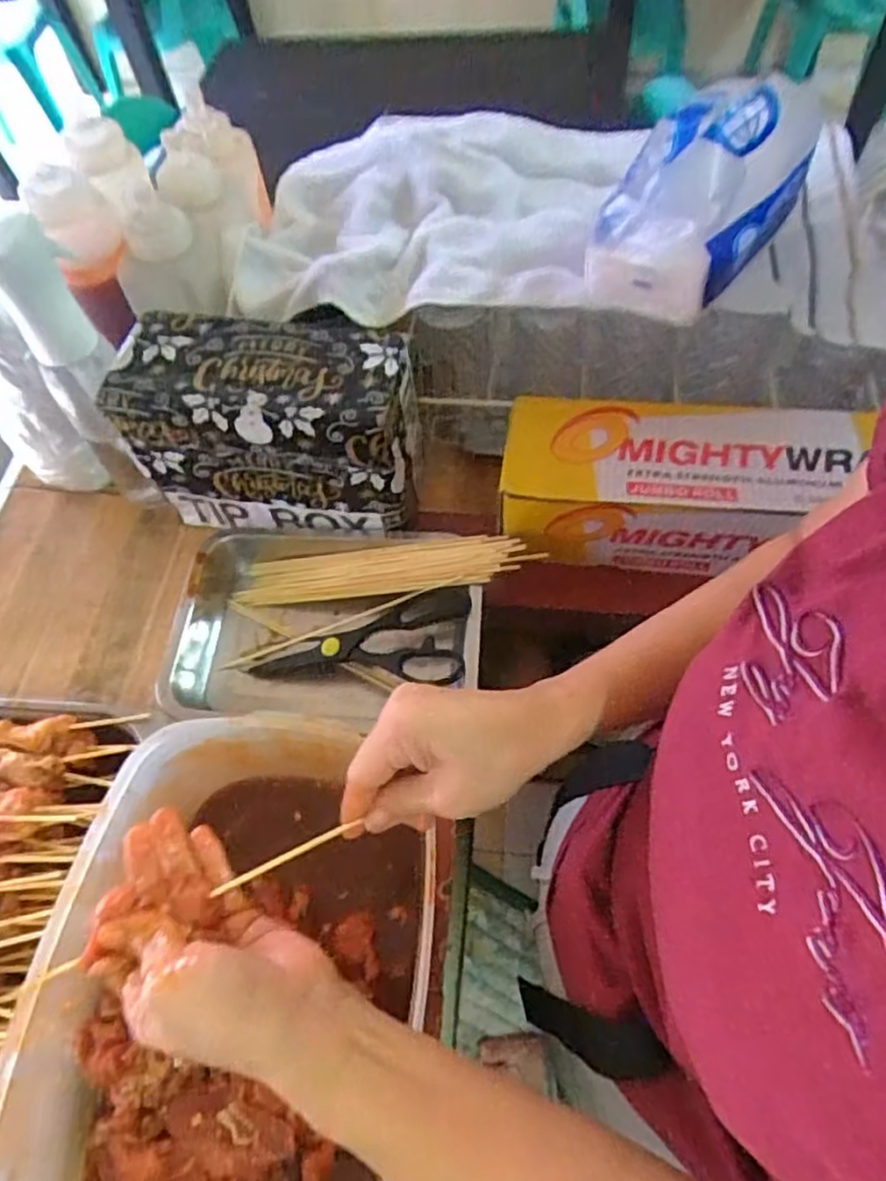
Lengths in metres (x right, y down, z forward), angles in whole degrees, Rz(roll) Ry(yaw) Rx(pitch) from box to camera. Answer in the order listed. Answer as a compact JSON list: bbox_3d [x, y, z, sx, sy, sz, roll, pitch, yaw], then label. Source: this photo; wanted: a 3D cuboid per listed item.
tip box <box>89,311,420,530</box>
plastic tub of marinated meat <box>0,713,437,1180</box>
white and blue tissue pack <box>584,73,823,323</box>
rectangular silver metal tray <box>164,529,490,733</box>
[{"bbox_3d":[-0.145,-0.142,0.628,0.237,0.156,0.108,7,61,8],"label":"tip box"},{"bbox_3d":[-0.127,0.255,0.439,0.202,0.131,0.308,3,60,6],"label":"plastic tub of marinated meat"},{"bbox_3d":[0.209,-0.319,0.555,0.109,0.099,0.212,31,66,19],"label":"white and blue tissue pack"},{"bbox_3d":[-0.092,0.032,0.626,0.293,0.067,0.181,-4,60,1],"label":"rectangular silver metal tray"}]

